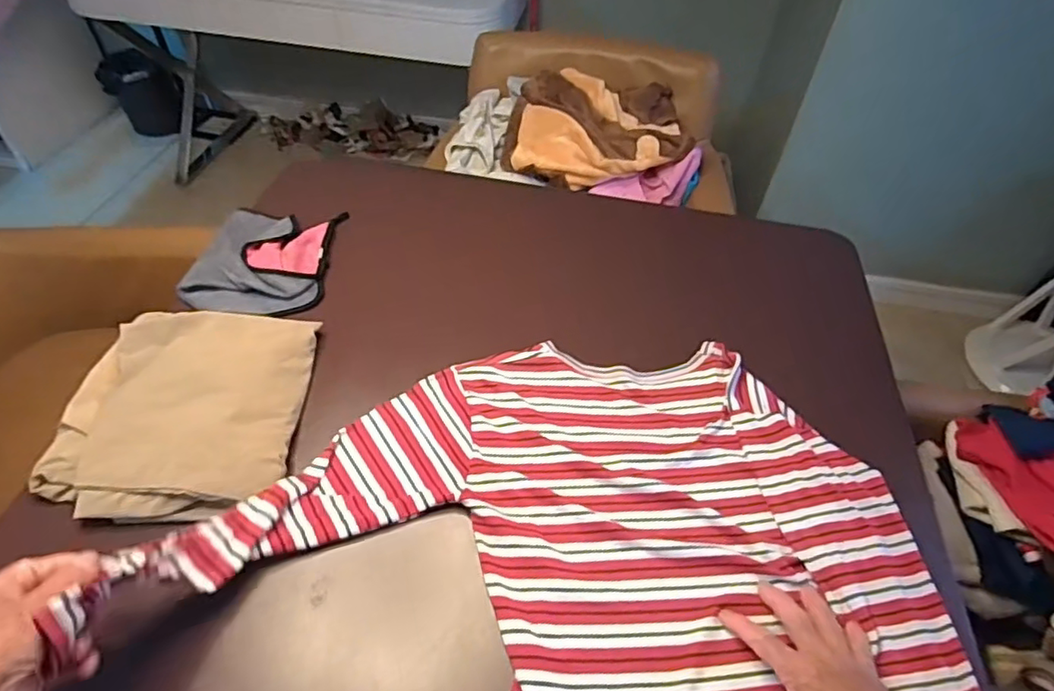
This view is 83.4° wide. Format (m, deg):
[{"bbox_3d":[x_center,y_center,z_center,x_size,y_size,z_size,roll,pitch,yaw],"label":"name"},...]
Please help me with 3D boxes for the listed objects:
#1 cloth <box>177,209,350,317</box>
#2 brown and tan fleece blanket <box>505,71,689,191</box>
[{"bbox_3d":[-0.383,-0.129,0.862,0.180,0.023,0.217,2,50,-5],"label":"cloth"},{"bbox_3d":[0.151,-0.480,1.313,0.388,0.125,0.268,7,50,-1],"label":"brown and tan fleece blanket"}]

